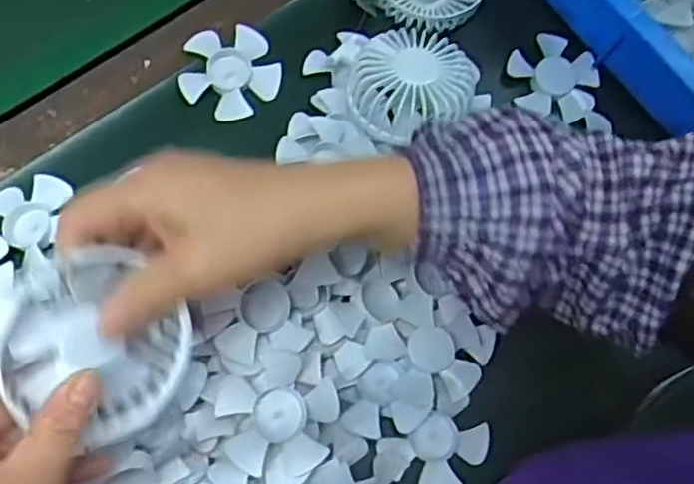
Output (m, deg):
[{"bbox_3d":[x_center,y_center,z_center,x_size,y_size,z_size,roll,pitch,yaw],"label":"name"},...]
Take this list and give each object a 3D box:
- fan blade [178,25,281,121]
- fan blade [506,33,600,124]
[{"bbox_3d":[-0.085,-0.124,0.510,0.068,0.009,0.069,1,74,-3],"label":"fan blade"},{"bbox_3d":[0.154,-0.123,0.532,0.067,0.019,0.062,10,74,1],"label":"fan blade"}]

